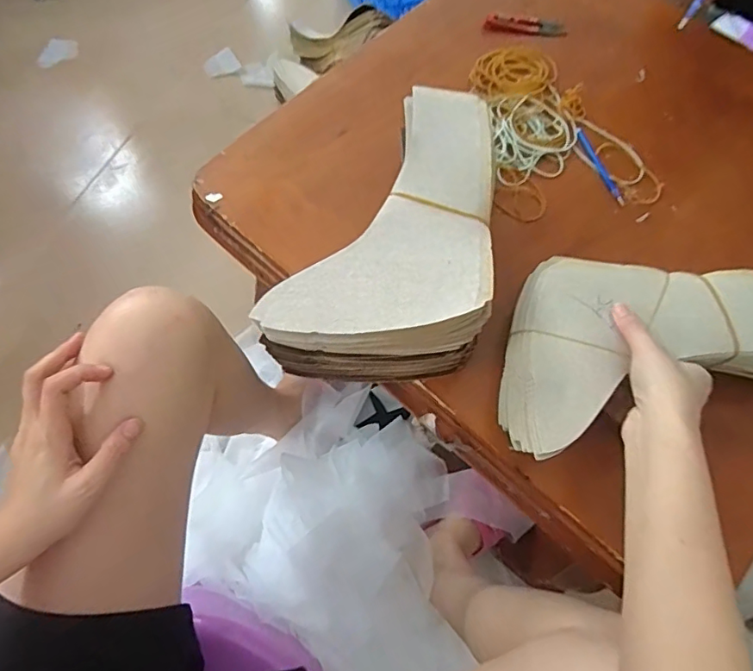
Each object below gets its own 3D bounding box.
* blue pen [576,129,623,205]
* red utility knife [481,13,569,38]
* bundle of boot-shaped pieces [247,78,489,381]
[{"bbox_3d":[0.243,-0.185,0.576,0.010,0.004,0.105,-18,68,-8],"label":"blue pen"},{"bbox_3d":[0.184,-0.382,0.653,0.101,0.011,0.027,2,66,1],"label":"red utility knife"},{"bbox_3d":[0.039,-0.077,0.463,0.155,0.098,0.279,29,69,11],"label":"bundle of boot-shaped pieces"}]

